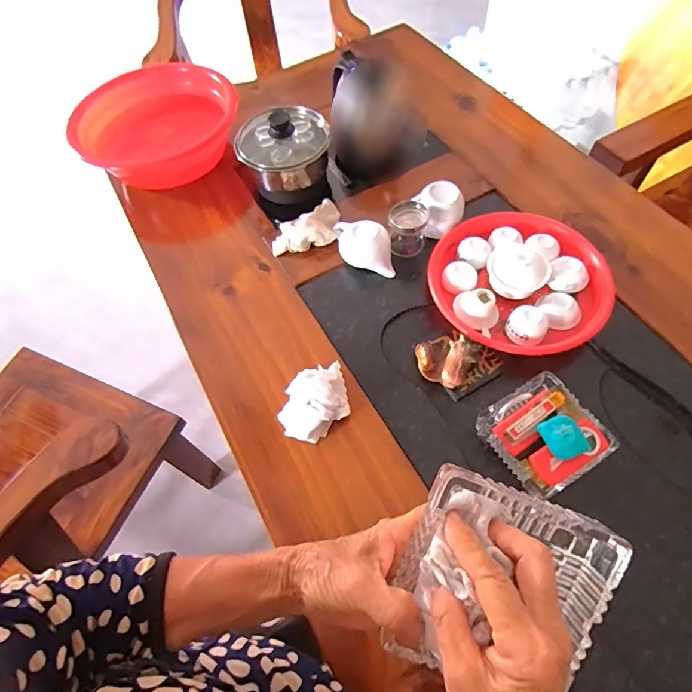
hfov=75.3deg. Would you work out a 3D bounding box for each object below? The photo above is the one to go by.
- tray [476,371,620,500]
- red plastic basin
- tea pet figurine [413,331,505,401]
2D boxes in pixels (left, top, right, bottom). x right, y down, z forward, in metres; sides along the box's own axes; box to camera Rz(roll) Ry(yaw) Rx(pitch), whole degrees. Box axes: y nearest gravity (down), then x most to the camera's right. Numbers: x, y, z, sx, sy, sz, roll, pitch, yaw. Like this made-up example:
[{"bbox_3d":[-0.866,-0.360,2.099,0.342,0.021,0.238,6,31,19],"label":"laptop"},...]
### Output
[{"bbox_3d":[0.246,0.104,0.550,0.124,0.062,0.123,-29,62,-12],"label":"tray"},{"bbox_3d":[-0.362,-0.421,0.885,0.293,0.124,0.254,24,64,17],"label":"red plastic basin"},{"bbox_3d":[0.155,0.014,0.613,0.103,0.048,0.092,-33,63,-14],"label":"tea pet figurine"}]

